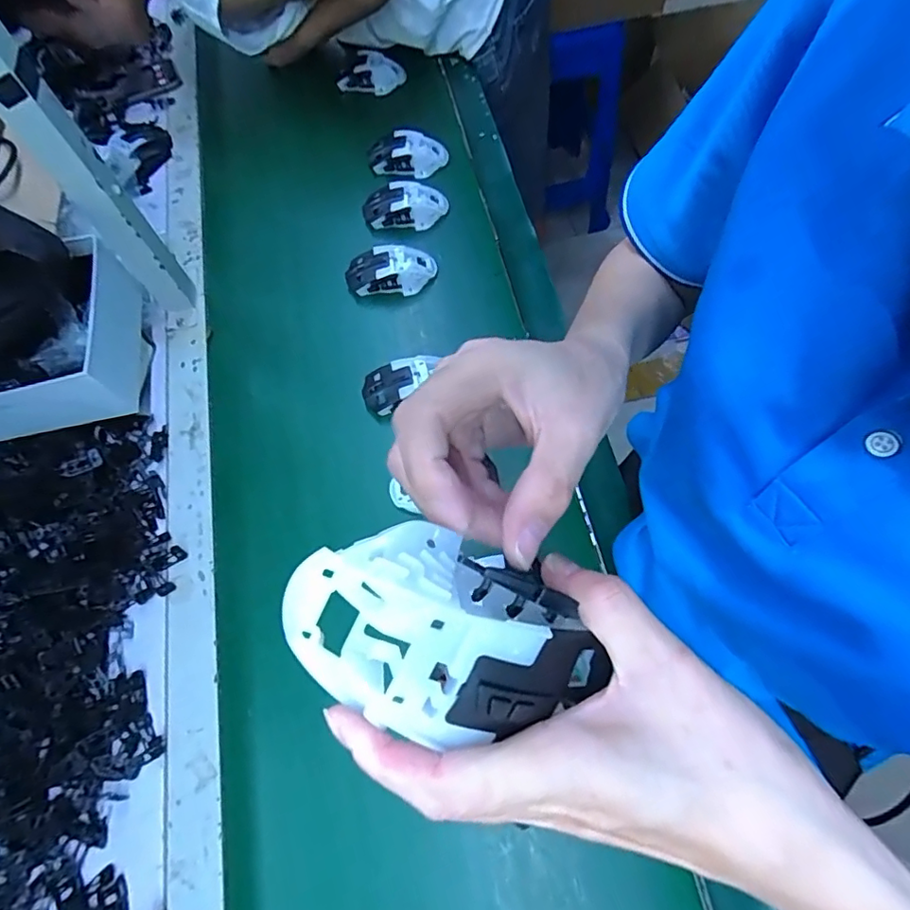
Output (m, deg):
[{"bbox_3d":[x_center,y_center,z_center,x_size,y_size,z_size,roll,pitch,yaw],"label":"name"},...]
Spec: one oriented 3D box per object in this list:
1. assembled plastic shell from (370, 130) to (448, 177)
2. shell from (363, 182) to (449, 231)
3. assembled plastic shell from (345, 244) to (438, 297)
[{"bbox_3d":[-0.069,-0.434,0.776,0.110,0.034,0.048,1,67,5],"label":"assembled plastic shell"},{"bbox_3d":[-0.068,-0.341,0.742,0.113,0.032,0.054,-2,67,4],"label":"shell"},{"bbox_3d":[-0.083,-0.242,0.707,0.113,0.033,0.056,-5,67,3],"label":"assembled plastic shell"}]

